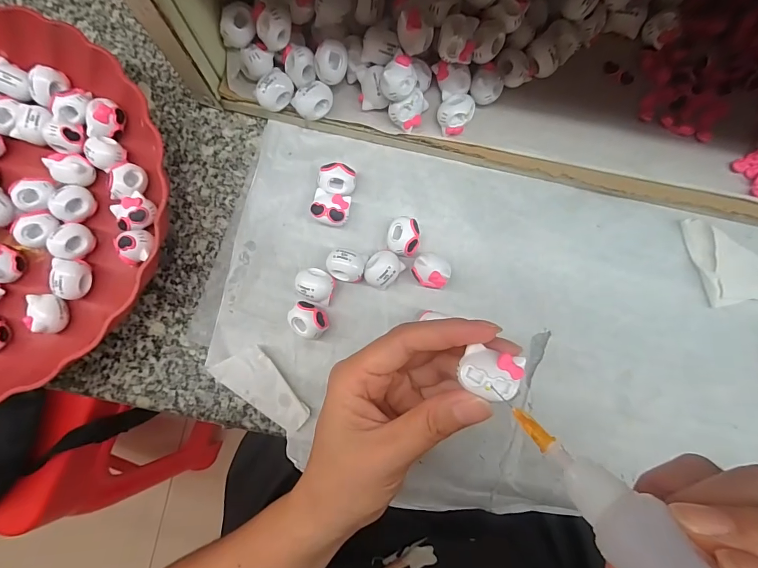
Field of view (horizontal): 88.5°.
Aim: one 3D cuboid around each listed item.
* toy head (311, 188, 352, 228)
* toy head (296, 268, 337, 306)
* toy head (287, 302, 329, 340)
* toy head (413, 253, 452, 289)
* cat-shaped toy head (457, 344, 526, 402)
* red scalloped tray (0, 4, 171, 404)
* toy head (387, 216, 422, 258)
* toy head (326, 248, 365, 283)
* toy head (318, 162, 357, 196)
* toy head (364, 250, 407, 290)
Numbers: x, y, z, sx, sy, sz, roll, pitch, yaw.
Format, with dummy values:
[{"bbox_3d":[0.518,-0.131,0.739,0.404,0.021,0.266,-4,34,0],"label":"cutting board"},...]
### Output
[{"bbox_3d":[-0.032,-0.050,0.265,0.025,0.020,0.024,9,83,0],"label":"toy head"},{"bbox_3d":[-0.042,0.001,0.260,0.025,0.019,0.022,15,83,1],"label":"toy head"},{"bbox_3d":[-0.046,0.025,0.257,0.025,0.019,0.021,44,84,5],"label":"toy head"},{"bbox_3d":[0.035,-0.008,0.261,0.025,0.019,0.024,0,83,-1],"label":"toy head"},{"bbox_3d":[0.047,0.037,0.159,0.023,0.009,0.019,19,83,2],"label":"cat-shaped toy head"},{"bbox_3d":[-0.252,-0.049,0.251,0.228,0.050,0.231,-27,84,-4],"label":"red scalloped tray"},{"bbox_3d":[0.016,-0.031,0.264,0.021,0.020,0.025,-3,83,-1],"label":"toy head"},{"bbox_3d":[-0.022,-0.012,0.261,0.025,0.020,0.020,15,83,1],"label":"toy head"},{"bbox_3d":[-0.028,-0.071,0.268,0.024,0.018,0.020,6,83,0],"label":"toy head"},{"bbox_3d":[0.002,-0.010,0.261,0.022,0.020,0.024,39,84,4],"label":"toy head"}]

